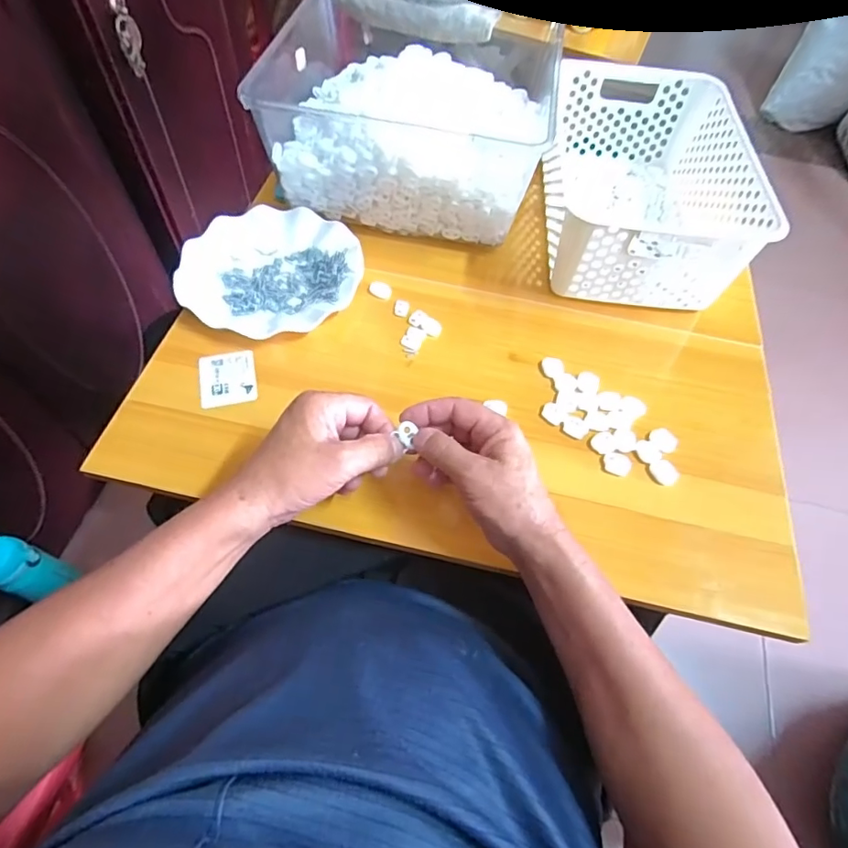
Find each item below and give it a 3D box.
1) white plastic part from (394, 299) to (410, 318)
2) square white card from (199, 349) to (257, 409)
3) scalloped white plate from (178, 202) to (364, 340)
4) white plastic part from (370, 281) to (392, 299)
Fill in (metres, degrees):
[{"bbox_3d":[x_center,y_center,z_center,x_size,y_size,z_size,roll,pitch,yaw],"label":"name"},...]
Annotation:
[{"bbox_3d":[-0.023,-0.122,0.536,0.016,0.004,0.022,10,58,1],"label":"white plastic part"},{"bbox_3d":[-0.185,-0.043,0.483,0.050,0.004,0.059,-10,63,-12],"label":"square white card"},{"bbox_3d":[-0.162,-0.162,0.542,0.181,0.024,0.171,2,58,-3],"label":"scalloped white plate"},{"bbox_3d":[-0.046,-0.143,0.546,0.024,0.006,0.017,33,62,15],"label":"white plastic part"}]

